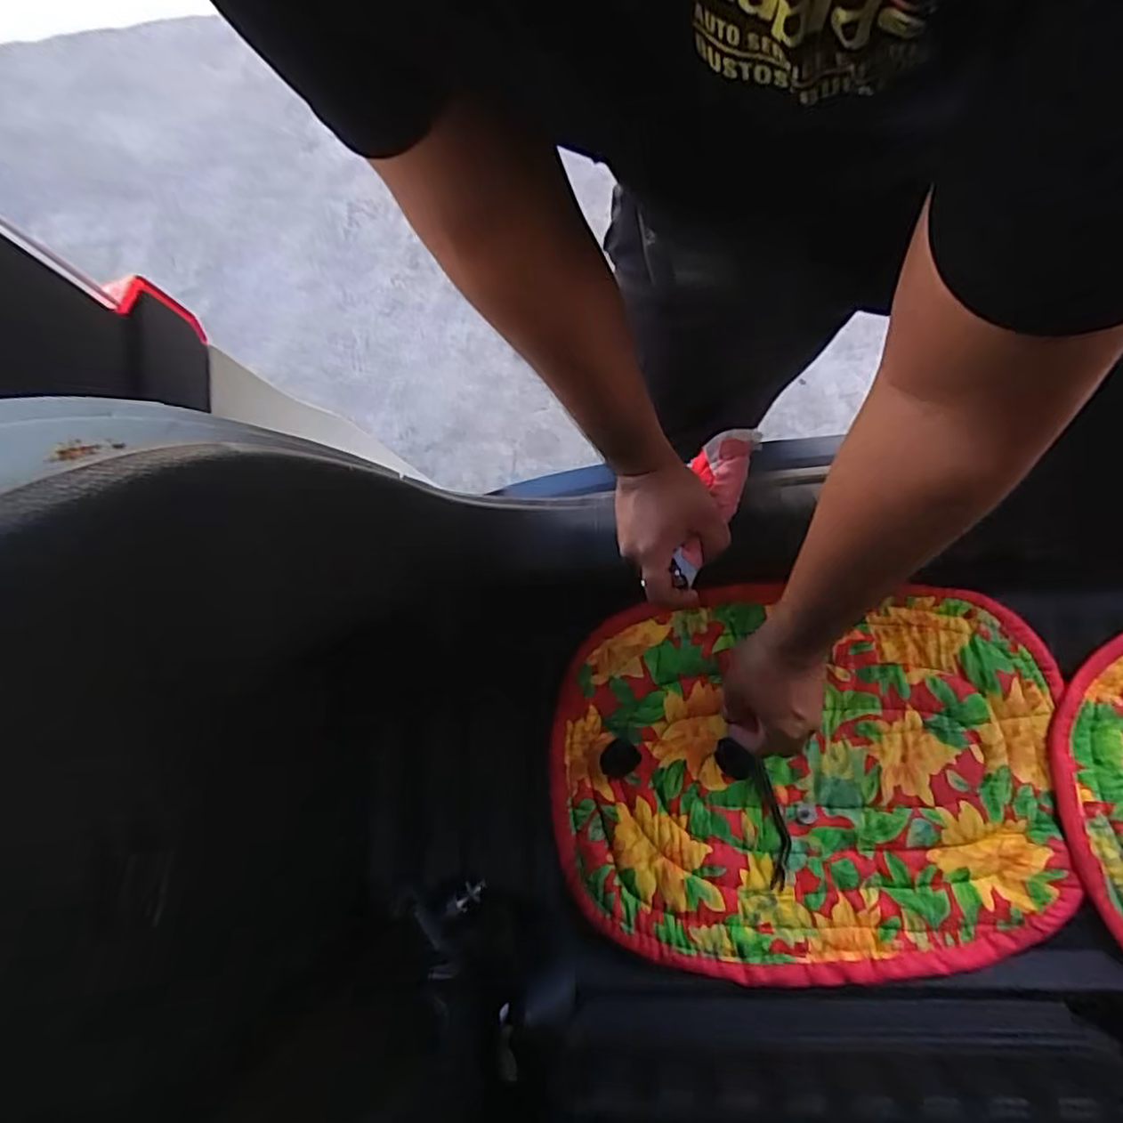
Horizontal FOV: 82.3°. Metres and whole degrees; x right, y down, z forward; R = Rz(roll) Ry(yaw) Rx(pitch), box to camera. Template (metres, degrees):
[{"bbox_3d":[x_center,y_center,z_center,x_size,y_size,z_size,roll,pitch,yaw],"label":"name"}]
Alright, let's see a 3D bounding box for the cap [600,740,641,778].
[{"bbox_3d":[0.054,0.190,0.617,0.037,0.020,0.032,-44,76,-8],"label":"cap"}]

